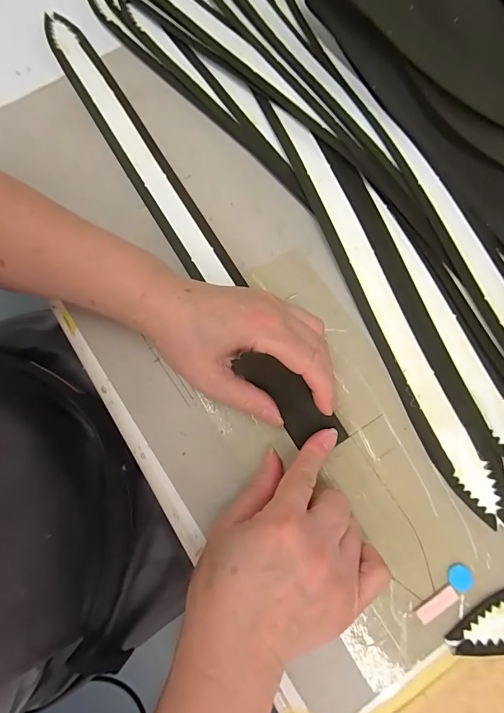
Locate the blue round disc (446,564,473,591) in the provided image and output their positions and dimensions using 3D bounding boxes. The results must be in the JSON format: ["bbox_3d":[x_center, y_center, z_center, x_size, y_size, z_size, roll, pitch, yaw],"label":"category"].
[{"bbox_3d":[0.140,0.148,0.261,0.017,0.004,0.015,33,81,7],"label":"blue round disc"}]

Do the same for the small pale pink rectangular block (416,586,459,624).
[{"bbox_3d":[0.123,0.164,0.257,0.029,0.004,0.010,-33,80,-6],"label":"small pale pink rectangular block"}]

